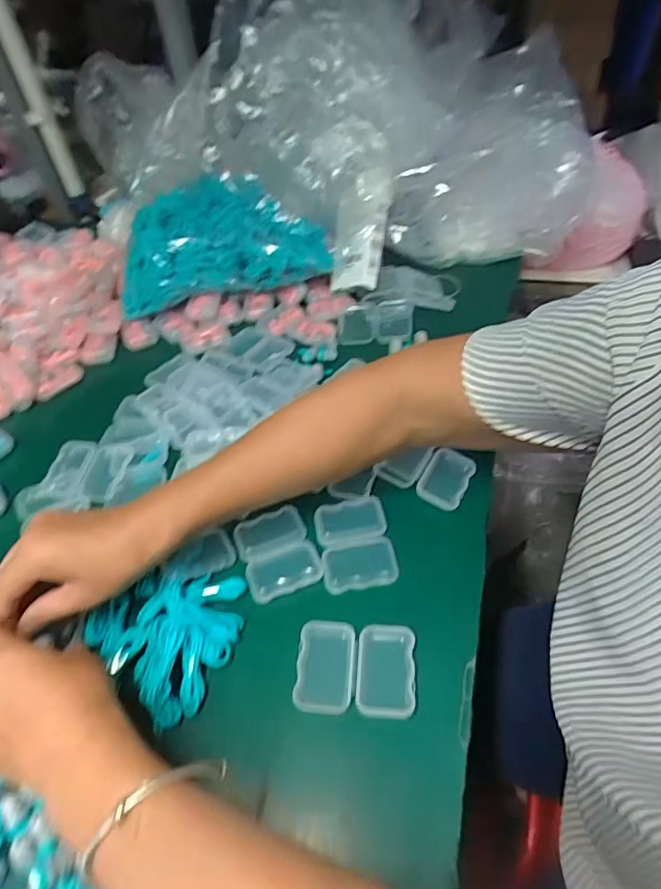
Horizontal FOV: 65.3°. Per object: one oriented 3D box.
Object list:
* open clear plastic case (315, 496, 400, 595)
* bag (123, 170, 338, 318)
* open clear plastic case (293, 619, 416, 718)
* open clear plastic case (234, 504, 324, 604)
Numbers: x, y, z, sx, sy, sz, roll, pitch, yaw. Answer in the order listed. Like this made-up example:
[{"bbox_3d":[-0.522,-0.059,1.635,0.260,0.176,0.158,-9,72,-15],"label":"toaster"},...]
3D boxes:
[{"bbox_3d":[0.019,0.074,0.402,0.055,0.006,0.074,-9,47,-3],"label":"open clear plastic case"},{"bbox_3d":[-0.134,-0.243,0.645,0.255,0.109,0.139,-12,47,-6],"label":"bag"},{"bbox_3d":[0.016,0.145,0.337,0.075,0.008,0.057,2,47,7],"label":"open clear plastic case"},{"bbox_3d":[-0.043,0.082,0.404,0.055,0.010,0.074,-19,48,-12],"label":"open clear plastic case"}]

